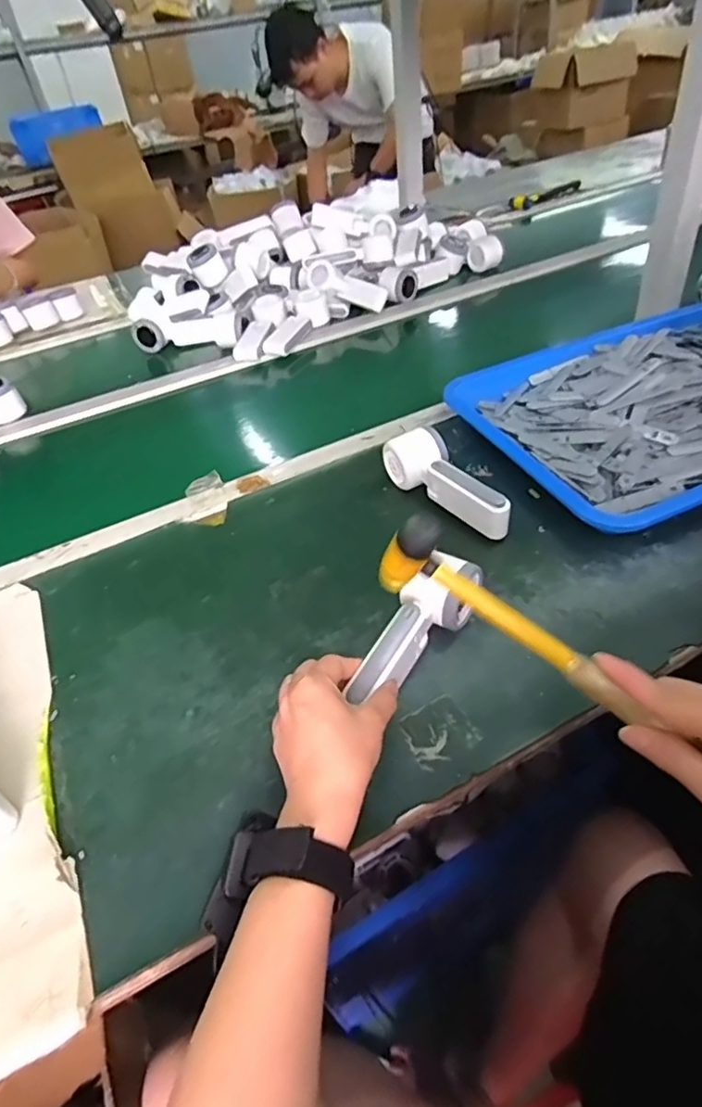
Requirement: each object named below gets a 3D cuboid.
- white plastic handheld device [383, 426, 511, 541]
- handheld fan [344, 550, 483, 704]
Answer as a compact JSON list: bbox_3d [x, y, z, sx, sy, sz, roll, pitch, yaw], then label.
[{"bbox_3d":[0.097,-0.070,0.598,0.054,0.057,0.158,-24,46,-15],"label":"white plastic handheld device"},{"bbox_3d":[0.048,0.057,0.467,0.049,0.044,0.150,28,55,27],"label":"handheld fan"}]

